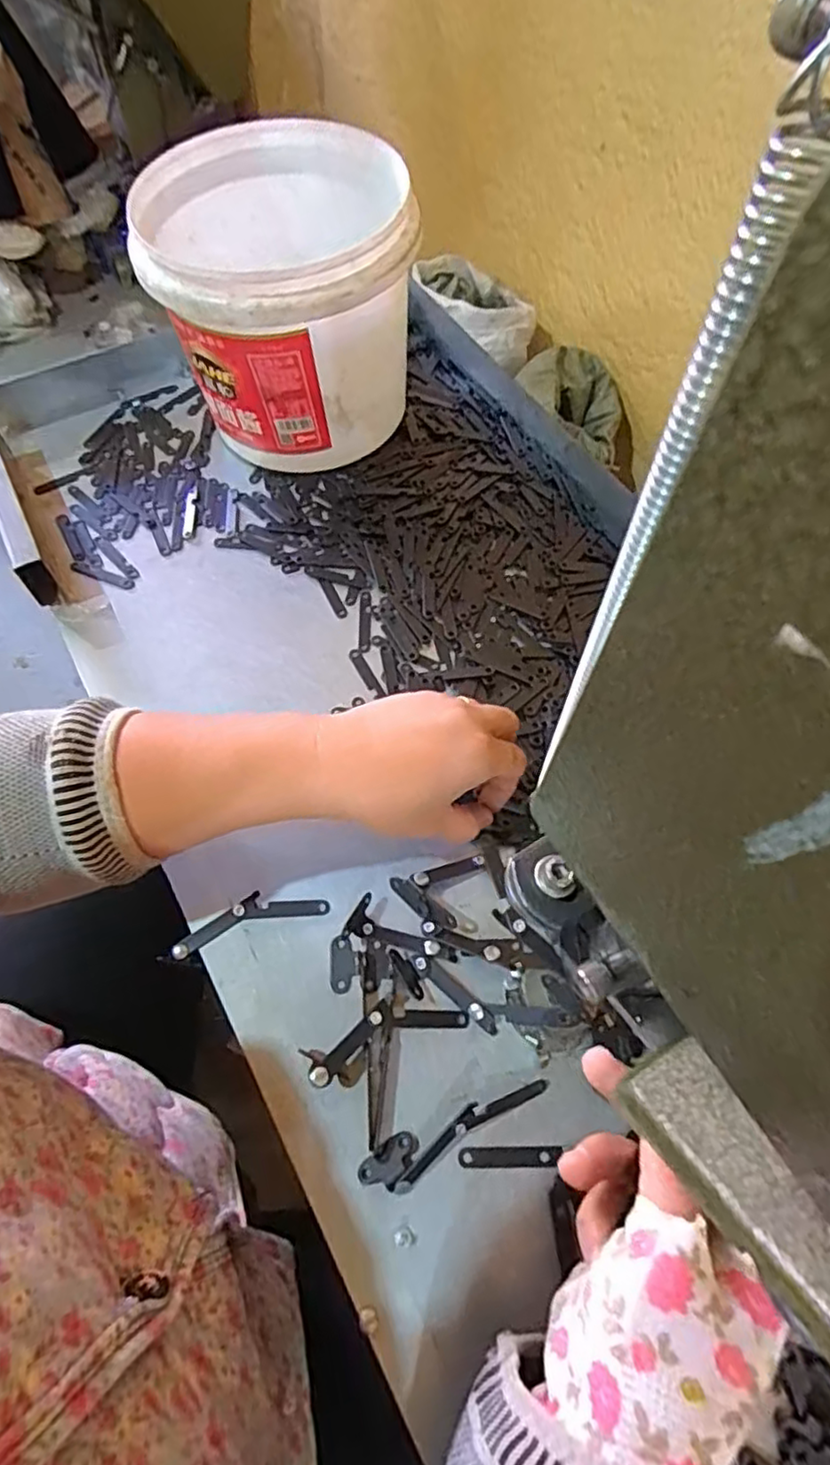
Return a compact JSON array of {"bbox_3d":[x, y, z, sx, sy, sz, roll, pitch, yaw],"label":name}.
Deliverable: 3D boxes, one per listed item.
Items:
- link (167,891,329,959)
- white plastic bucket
[{"bbox_3d":[-0.092,0.102,0.365,0.085,0.005,0.022,-18,64,-8],"label":"link"},{"bbox_3d":[-0.092,-0.311,0.494,0.173,0.156,0.181,0,63,1],"label":"white plastic bucket"}]

